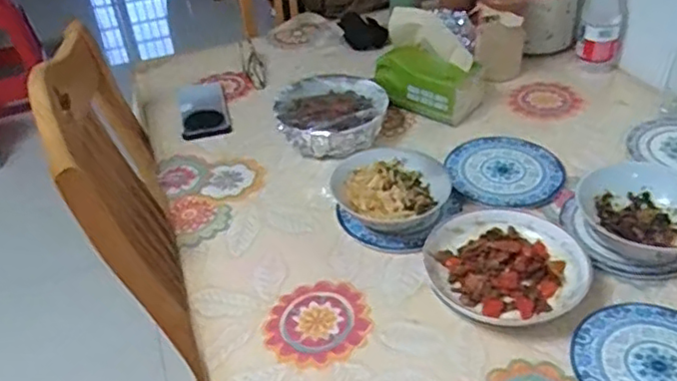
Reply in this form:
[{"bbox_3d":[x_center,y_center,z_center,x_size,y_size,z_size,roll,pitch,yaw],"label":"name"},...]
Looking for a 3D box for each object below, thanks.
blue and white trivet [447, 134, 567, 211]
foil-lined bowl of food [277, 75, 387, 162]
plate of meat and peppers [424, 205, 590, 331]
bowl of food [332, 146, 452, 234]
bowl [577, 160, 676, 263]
[{"bbox_3d":[0.239,-0.031,0.919,0.154,0.009,0.159,7,39,15],"label":"blue and white trivet"},{"bbox_3d":[-0.011,-0.116,1.011,0.171,0.062,0.179,-3,38,2],"label":"foil-lined bowl of food"},{"bbox_3d":[0.196,0.085,0.749,0.175,0.035,0.167,-3,38,2],"label":"plate of meat and peppers"},{"bbox_3d":[0.070,0.002,0.848,0.141,0.060,0.139,-3,38,2],"label":"bowl of food"},{"bbox_3d":[0.369,0.032,0.767,0.132,0.070,0.144,-3,38,2],"label":"bowl"}]

